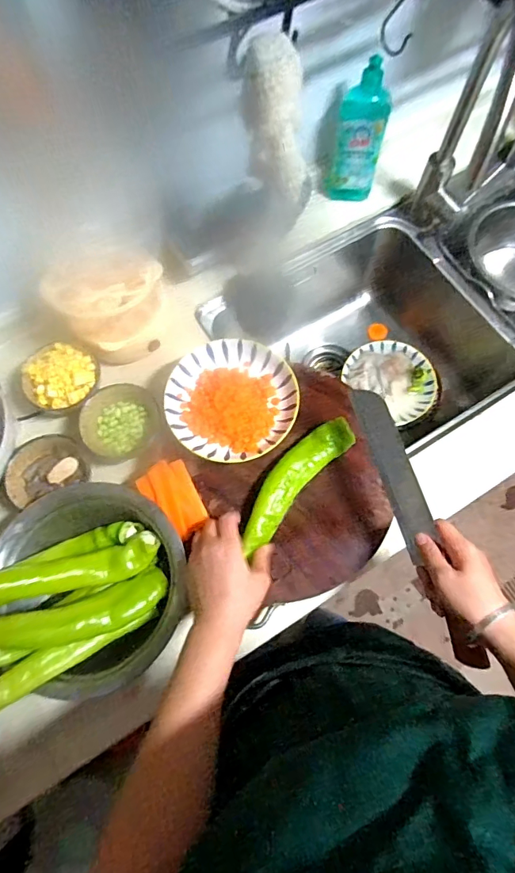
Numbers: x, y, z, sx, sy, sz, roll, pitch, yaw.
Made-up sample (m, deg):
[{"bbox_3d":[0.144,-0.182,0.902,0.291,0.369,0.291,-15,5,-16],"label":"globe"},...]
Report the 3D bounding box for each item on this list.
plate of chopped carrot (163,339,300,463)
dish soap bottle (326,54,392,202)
[{"bbox_3d":[-0.035,-0.047,0.626,0.168,0.047,0.173,0,70,1],"label":"plate of chopped carrot"},{"bbox_3d":[0.158,-0.469,0.722,0.083,0.193,0.038,-4,70,0],"label":"dish soap bottle"}]

